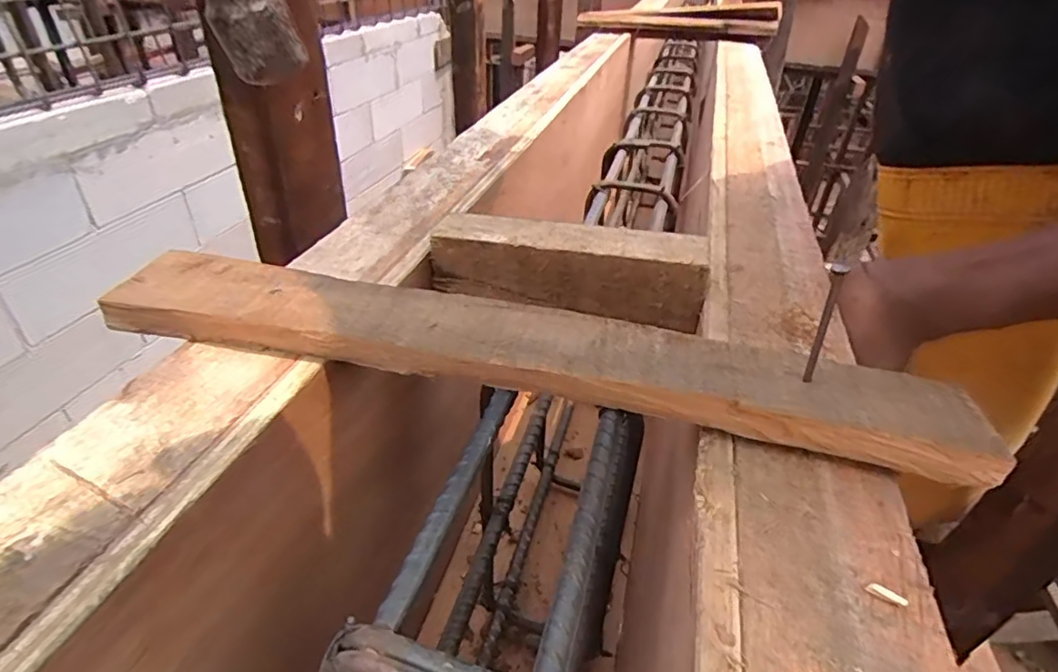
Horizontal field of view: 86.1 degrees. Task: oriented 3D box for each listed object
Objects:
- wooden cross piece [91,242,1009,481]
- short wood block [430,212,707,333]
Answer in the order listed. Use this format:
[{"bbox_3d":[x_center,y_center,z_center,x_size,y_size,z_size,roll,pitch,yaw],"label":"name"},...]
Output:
[{"bbox_3d":[-0.010,0.005,0.228,0.337,0.016,0.047,10,37,11],"label":"wooden cross piece"},{"bbox_3d":[0.021,-0.040,0.316,0.146,0.047,0.031,11,37,9],"label":"short wood block"}]

